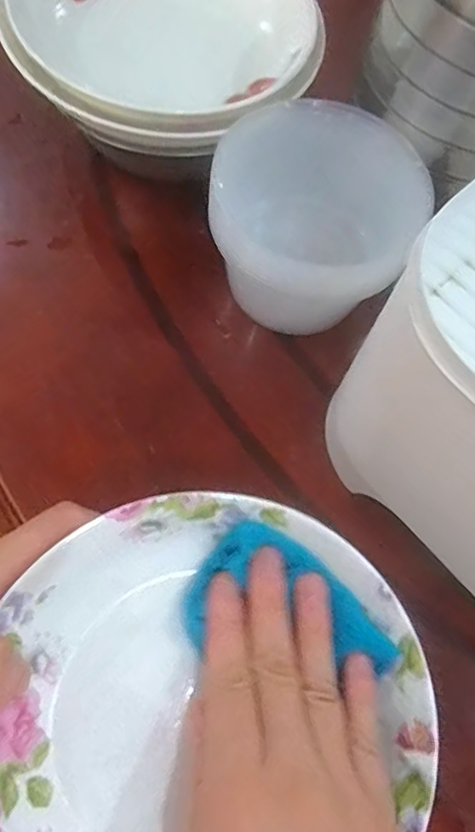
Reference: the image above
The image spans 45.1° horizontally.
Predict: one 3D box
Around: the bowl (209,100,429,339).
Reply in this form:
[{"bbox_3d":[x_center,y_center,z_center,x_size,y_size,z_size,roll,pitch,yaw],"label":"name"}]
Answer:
[{"bbox_3d":[0.049,-0.116,0.336,0.112,0.082,0.116,0,69,-1],"label":"bowl"}]

